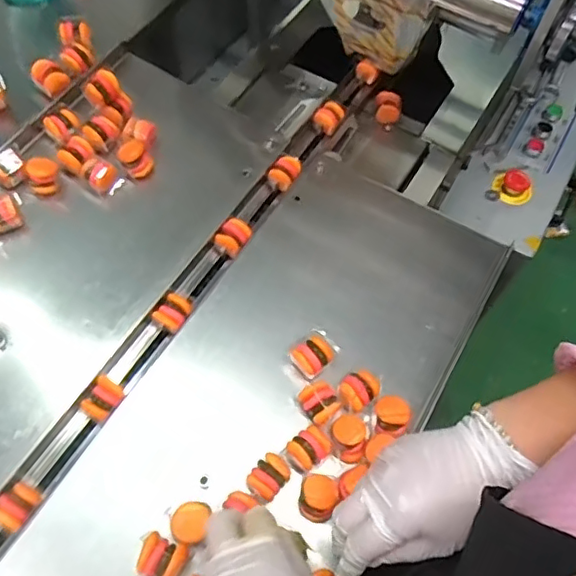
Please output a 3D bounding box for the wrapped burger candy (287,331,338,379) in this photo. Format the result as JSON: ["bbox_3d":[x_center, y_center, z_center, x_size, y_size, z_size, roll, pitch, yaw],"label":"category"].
[{"bbox_3d":[0.022,0.061,0.505,0.039,0.028,0.031,-40,71,-22],"label":"wrapped burger candy"}]

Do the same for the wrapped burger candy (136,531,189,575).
[{"bbox_3d":[-0.093,0.202,0.423,0.032,0.024,0.029,23,63,8],"label":"wrapped burger candy"}]

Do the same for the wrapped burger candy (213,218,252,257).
[{"bbox_3d":[-0.056,-0.052,0.584,0.031,0.027,0.029,32,65,13],"label":"wrapped burger candy"}]

